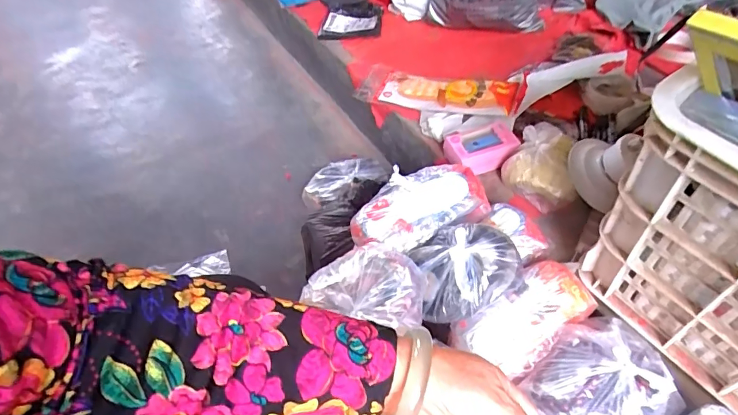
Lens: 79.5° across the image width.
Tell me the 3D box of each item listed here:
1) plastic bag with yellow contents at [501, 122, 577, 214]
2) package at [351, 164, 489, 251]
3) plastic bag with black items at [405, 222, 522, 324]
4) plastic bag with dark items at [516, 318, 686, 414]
[{"bbox_3d":[0.266,-0.076,0.698,0.100,0.059,0.150,2,54,7],"label":"plastic bag with yellow contents"},{"bbox_3d":[0.070,0.000,0.619,0.190,0.055,0.094,-27,55,-14],"label":"package"},{"bbox_3d":[0.124,0.073,0.564,0.126,0.067,0.110,-16,53,-6],"label":"plastic bag with black items"},{"bbox_3d":[0.263,0.198,0.495,0.150,0.061,0.128,-31,56,-16],"label":"plastic bag with dark items"}]

